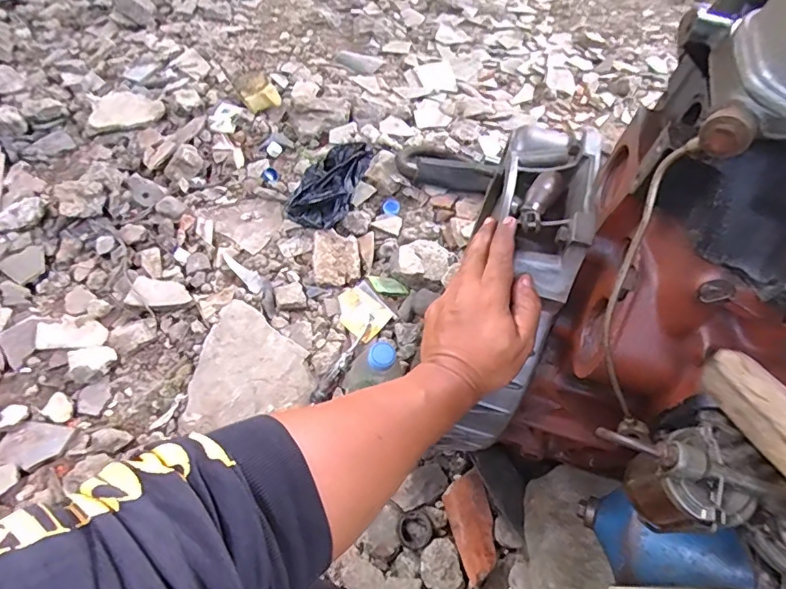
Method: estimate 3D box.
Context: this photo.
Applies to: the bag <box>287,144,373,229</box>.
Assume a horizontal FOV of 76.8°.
[{"bbox_3d":[-0.131,-0.223,0.982,0.129,0.092,0.162,22,62,12],"label":"bag"}]

